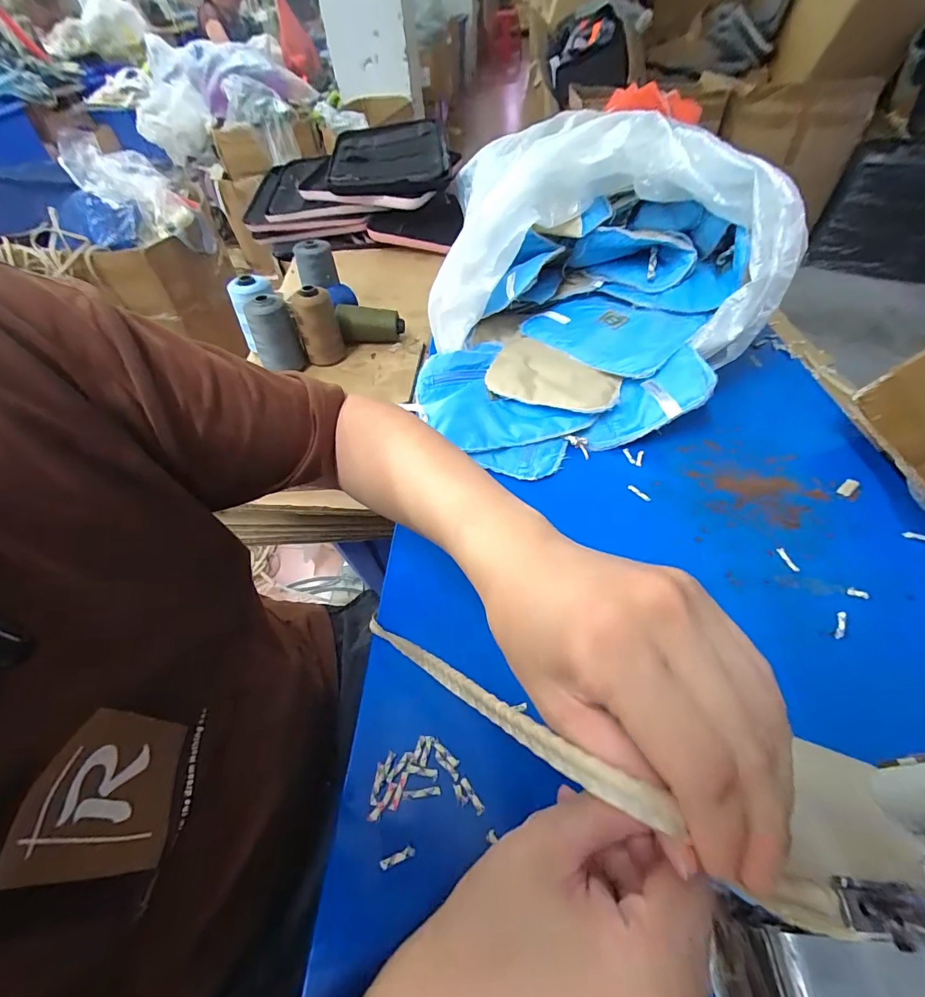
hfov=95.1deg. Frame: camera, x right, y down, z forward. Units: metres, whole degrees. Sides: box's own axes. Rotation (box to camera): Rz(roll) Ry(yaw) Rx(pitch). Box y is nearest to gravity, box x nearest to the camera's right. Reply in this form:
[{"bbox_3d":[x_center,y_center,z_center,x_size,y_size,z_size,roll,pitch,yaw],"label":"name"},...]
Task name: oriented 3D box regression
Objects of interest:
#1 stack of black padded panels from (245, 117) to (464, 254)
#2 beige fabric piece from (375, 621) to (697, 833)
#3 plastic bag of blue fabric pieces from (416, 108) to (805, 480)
[{"bbox_3d":[-0.251,-0.765,1.045,0.540,0.162,0.300,9,54,11],"label":"stack of black padded panels"},{"bbox_3d":[-0.006,0.103,0.243,0.012,0.016,0.266,-42,17,-24],"label":"beige fabric piece"},{"bbox_3d":[0.161,-0.263,0.531,0.440,0.228,0.341,-33,58,-19],"label":"plastic bag of blue fabric pieces"}]

